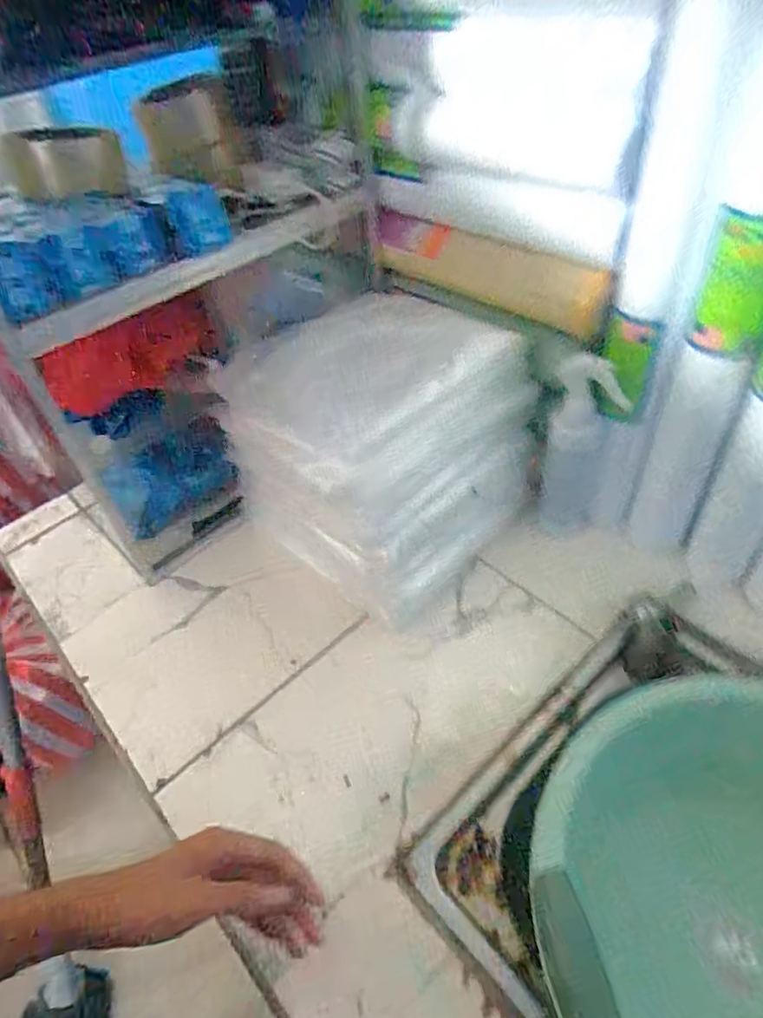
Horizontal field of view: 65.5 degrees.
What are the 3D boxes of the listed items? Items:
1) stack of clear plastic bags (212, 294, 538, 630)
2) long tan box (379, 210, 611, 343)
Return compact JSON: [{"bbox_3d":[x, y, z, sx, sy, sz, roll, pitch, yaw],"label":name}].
[{"bbox_3d":[-0.006,-0.069,0.673,0.258,0.226,0.282,-37,52,-25],"label":"stack of clear plastic bags"},{"bbox_3d":[0.114,-0.264,0.658,0.260,0.065,0.035,22,51,10],"label":"long tan box"}]

